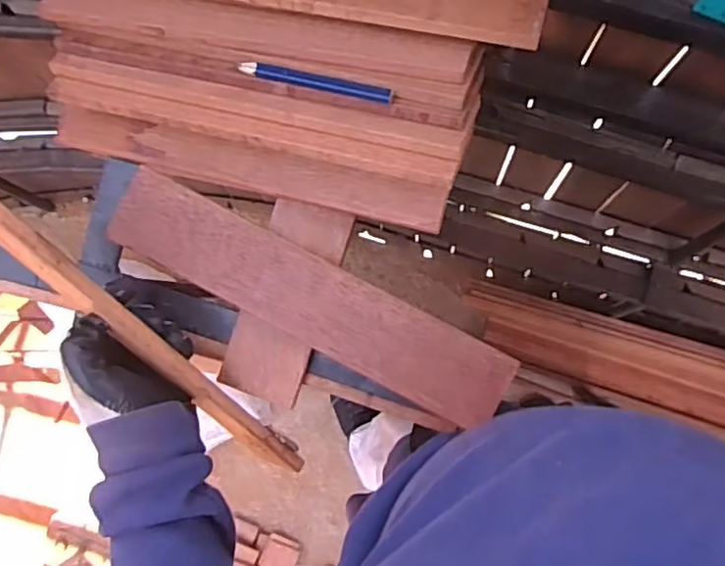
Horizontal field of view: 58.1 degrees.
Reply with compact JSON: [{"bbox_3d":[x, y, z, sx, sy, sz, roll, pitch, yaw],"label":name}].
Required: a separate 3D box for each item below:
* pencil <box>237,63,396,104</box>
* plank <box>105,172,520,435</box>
[{"bbox_3d":[-0.034,-0.146,0.473,0.117,0.012,0.011,15,90,7],"label":"pencil"},{"bbox_3d":[-0.042,0.010,0.501,0.325,0.012,0.064,28,92,6],"label":"plank"}]

